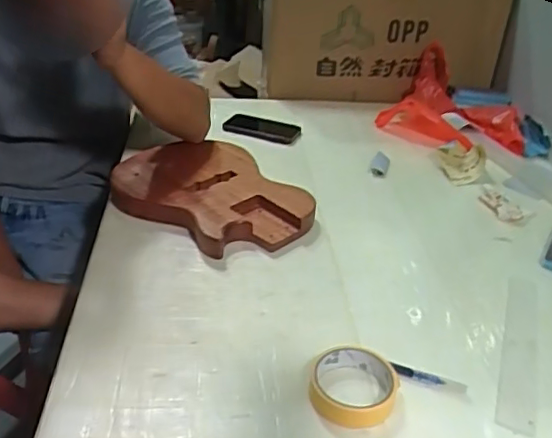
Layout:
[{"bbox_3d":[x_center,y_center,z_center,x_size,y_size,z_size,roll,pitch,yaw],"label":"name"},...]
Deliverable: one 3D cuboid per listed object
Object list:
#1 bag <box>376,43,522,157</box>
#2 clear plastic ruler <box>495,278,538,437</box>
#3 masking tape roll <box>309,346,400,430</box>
[{"bbox_3d":[0.349,-0.221,1.099,0.255,0.102,0.264,18,36,19],"label":"bag"},{"bbox_3d":[0.276,0.141,0.655,0.038,0.005,0.248,19,35,14],"label":"clear plastic ruler"},{"bbox_3d":[0.076,0.164,0.575,0.083,0.021,0.090,3,34,-2],"label":"masking tape roll"}]

